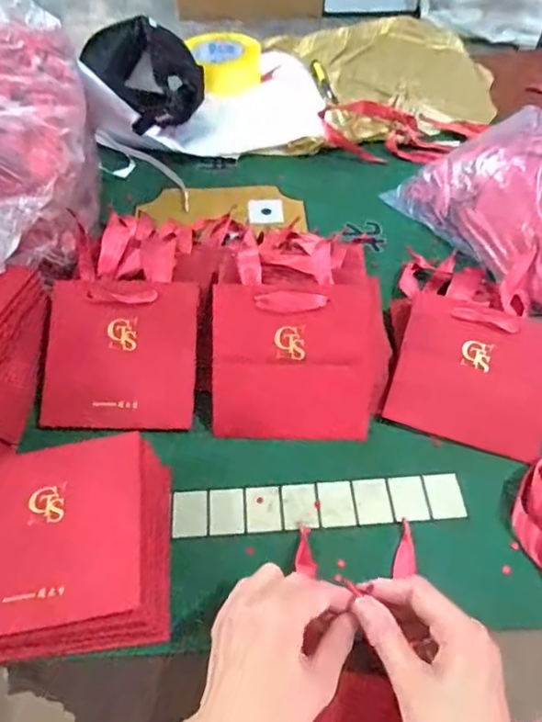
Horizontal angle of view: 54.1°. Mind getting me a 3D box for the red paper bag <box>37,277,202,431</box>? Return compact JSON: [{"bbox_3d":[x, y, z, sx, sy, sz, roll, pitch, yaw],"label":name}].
[{"bbox_3d":[-0.141,-0.006,0.501,0.141,0.013,0.140,4,81,-3],"label":"red paper bag"}]

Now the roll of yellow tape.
[{"bbox_3d":[-0.064,-0.460,0.822,0.103,0.046,0.112,1,54,-1],"label":"roll of yellow tape"}]

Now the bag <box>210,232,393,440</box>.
[{"bbox_3d":[0.028,-0.008,0.492,0.160,0.031,0.160,2,91,-1],"label":"bag"}]

